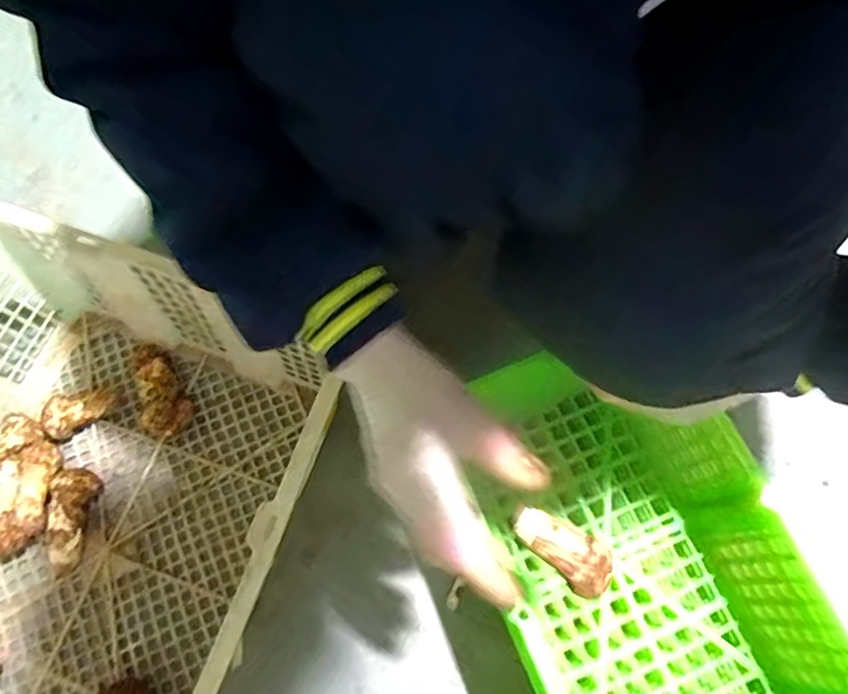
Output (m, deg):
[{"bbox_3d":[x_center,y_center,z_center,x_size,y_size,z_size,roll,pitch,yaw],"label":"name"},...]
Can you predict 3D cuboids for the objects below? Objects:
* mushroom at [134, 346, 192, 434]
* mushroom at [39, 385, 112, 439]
[{"bbox_3d":[-0.264,0.043,0.568,0.042,0.035,0.095,-27,73,-11],"label":"mushroom"},{"bbox_3d":[-0.334,0.062,0.559,0.064,0.034,0.032,-31,74,-12],"label":"mushroom"}]

